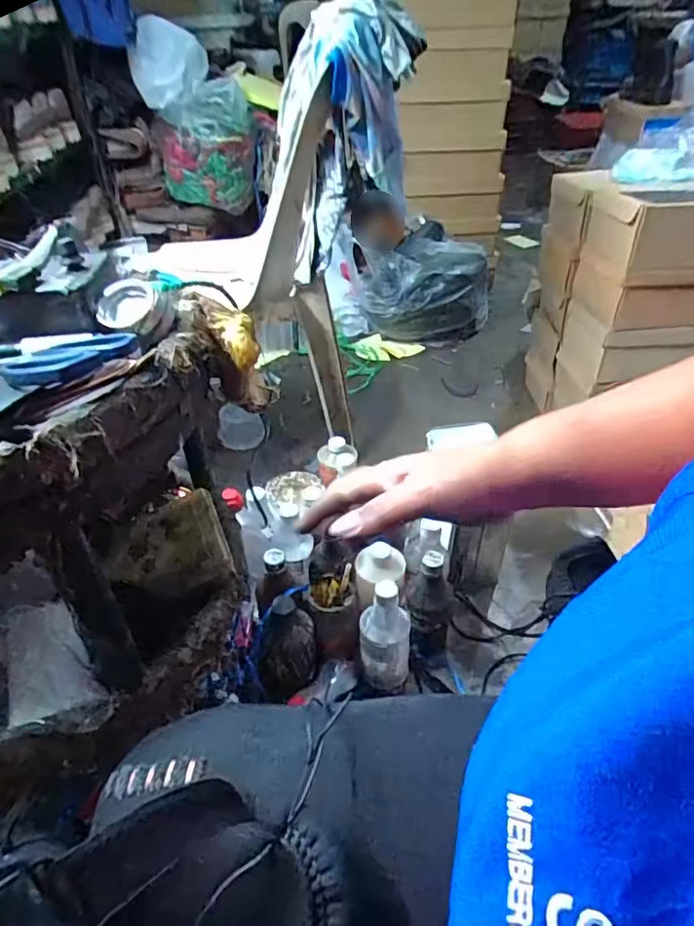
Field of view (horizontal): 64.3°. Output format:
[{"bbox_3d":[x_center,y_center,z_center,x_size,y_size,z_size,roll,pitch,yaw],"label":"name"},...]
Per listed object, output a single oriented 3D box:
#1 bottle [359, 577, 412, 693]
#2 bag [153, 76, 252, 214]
[{"bbox_3d":[0.052,0.239,0.750,0.069,0.174,0.058,0,39,1],"label":"bottle"},{"bbox_3d":[-0.391,-0.868,1.537,0.259,0.289,0.110,-8,39,-8],"label":"bag"}]

